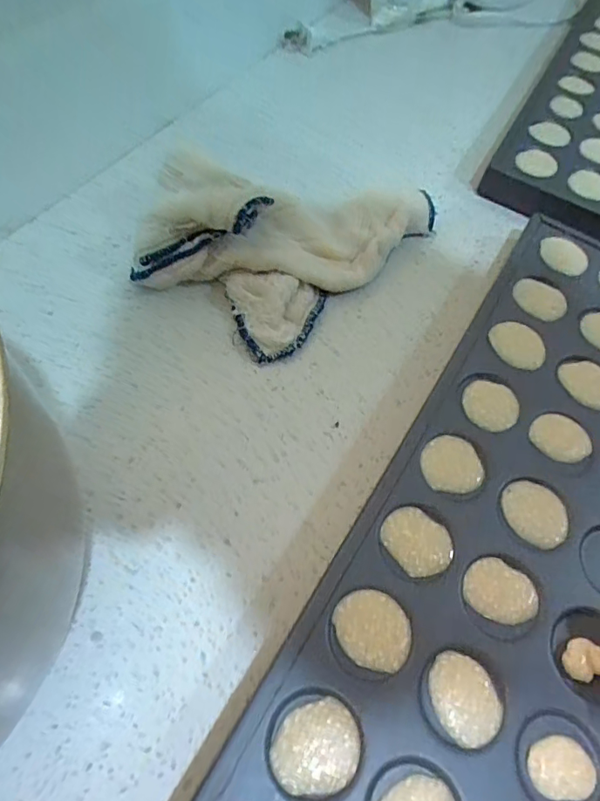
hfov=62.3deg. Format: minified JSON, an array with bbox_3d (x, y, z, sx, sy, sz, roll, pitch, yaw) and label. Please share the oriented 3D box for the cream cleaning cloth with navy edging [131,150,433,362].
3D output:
[{"bbox_3d":[-0.011,-0.121,0.319,0.134,0.052,0.182,39,64,14],"label":"cream cleaning cloth with navy edging"}]

